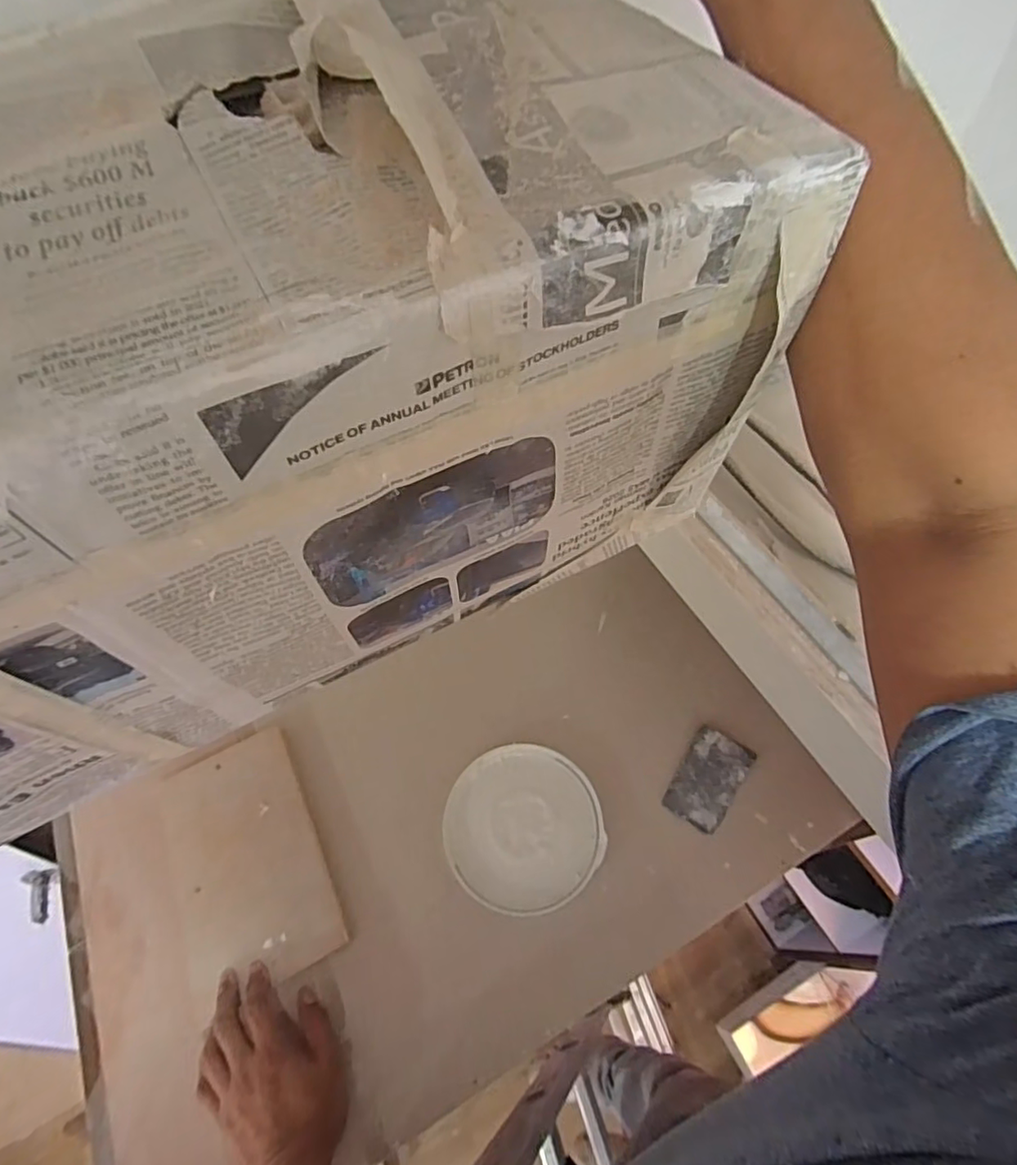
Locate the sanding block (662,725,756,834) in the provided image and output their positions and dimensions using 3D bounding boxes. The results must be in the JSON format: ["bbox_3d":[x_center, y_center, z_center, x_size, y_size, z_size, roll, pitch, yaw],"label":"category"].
[{"bbox_3d":[0.233,0.228,0.662,0.065,0.014,0.111,31,65,20],"label":"sanding block"}]

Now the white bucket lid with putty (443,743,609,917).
[{"bbox_3d":[0.016,0.271,0.642,0.168,0.014,0.172,-1,58,2],"label":"white bucket lid with putty"}]

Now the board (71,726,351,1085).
[{"bbox_3d":[-0.334,0.324,0.621,0.250,0.021,0.260,-28,61,-9],"label":"board"}]

